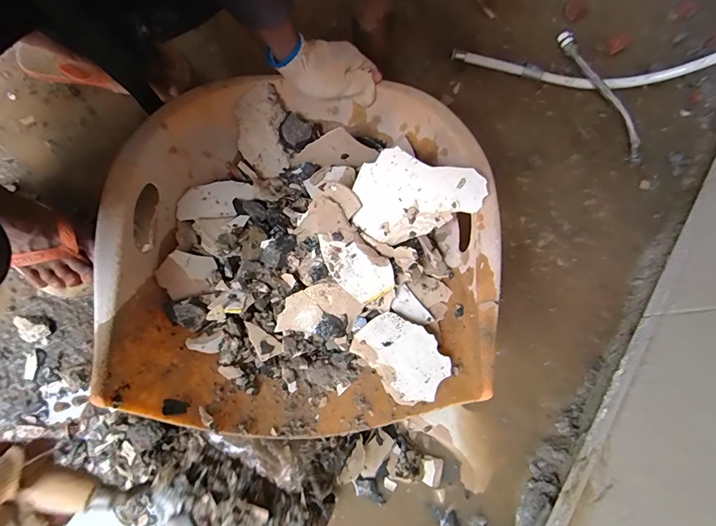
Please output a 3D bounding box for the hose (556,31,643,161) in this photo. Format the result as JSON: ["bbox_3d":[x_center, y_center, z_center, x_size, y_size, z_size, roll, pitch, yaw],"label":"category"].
[{"bbox_3d":[0.384,-0.272,0.590,0.021,0.033,0.245,-21,83,-7],"label":"hose"}]

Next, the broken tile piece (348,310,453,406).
[{"bbox_3d":[0.040,0.088,0.364,0.064,0.004,0.098,-47,51,-5],"label":"broken tile piece"}]

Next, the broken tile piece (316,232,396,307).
[{"bbox_3d":[-0.001,0.000,0.393,0.056,0.007,0.081,-29,84,-8],"label":"broken tile piece"}]

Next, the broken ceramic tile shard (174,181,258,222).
[{"bbox_3d":[-0.176,-0.079,0.466,0.094,0.006,0.050,-15,71,-20],"label":"broken ceramic tile shard"}]

